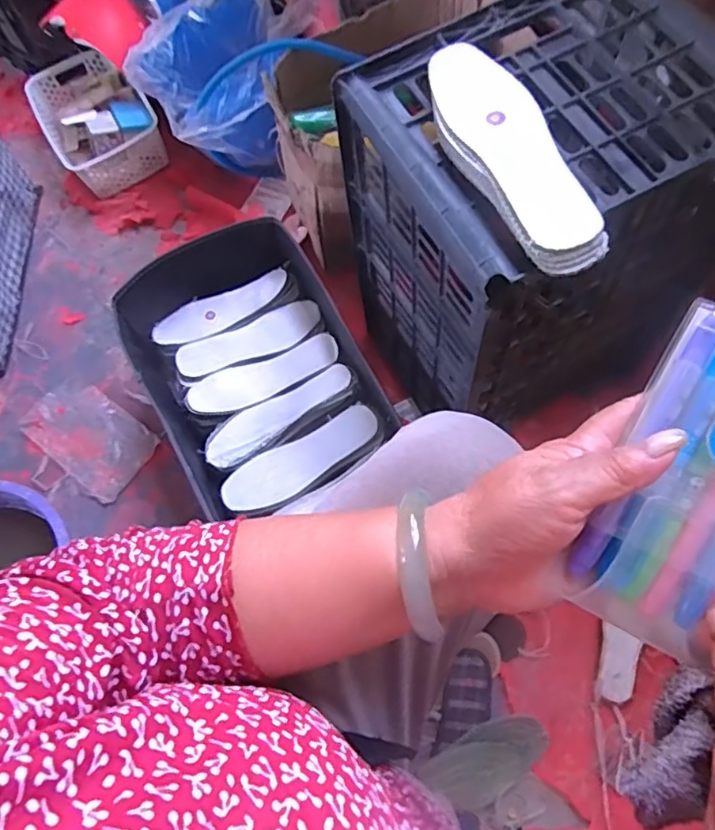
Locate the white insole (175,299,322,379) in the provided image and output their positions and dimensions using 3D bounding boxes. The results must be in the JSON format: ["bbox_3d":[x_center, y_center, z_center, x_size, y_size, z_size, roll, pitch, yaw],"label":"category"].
[{"bbox_3d":[-0.161,-0.113,0.876,0.223,0.019,0.067,-24,69,-6],"label":"white insole"}]

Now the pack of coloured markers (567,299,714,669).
[{"bbox_3d":[0.163,0.035,0.267,0.083,0.010,0.152,22,95,8],"label":"pack of coloured markers"}]

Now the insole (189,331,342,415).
[{"bbox_3d":[-0.134,-0.057,0.842,0.219,0.022,0.073,-23,69,-6],"label":"insole"}]

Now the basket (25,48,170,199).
[{"bbox_3d":[-0.517,-0.583,1.148,0.200,0.093,0.303,-35,71,-11],"label":"basket"}]

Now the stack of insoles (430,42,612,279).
[{"bbox_3d":[0.120,-0.211,0.465,0.074,0.027,0.233,-18,69,-4],"label":"stack of insoles"}]

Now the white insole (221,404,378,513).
[{"bbox_3d":[-0.072,0.061,0.764,0.214,0.017,0.066,-28,95,-5],"label":"white insole"}]

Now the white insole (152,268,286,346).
[{"bbox_3d":[-0.208,-0.162,0.891,0.213,0.025,0.061,-29,70,-8],"label":"white insole"}]

